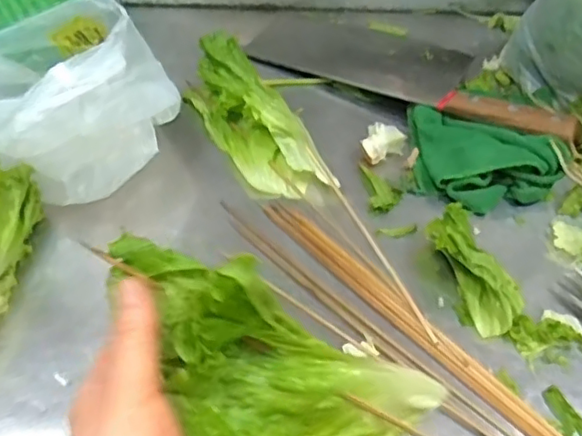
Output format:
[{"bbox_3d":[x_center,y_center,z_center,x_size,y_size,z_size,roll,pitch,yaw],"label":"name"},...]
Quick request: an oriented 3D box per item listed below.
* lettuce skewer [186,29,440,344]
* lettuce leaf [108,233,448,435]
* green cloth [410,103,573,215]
[{"bbox_3d":[0.002,-0.043,0.540,0.078,0.040,0.354,-24,55,-19],"label":"lettuce skewer"},{"bbox_3d":[-0.016,0.067,0.276,0.159,0.099,0.076,18,55,9],"label":"lettuce leaf"},{"bbox_3d":[0.164,-0.055,0.556,0.149,0.036,0.088,25,54,20],"label":"green cloth"}]

